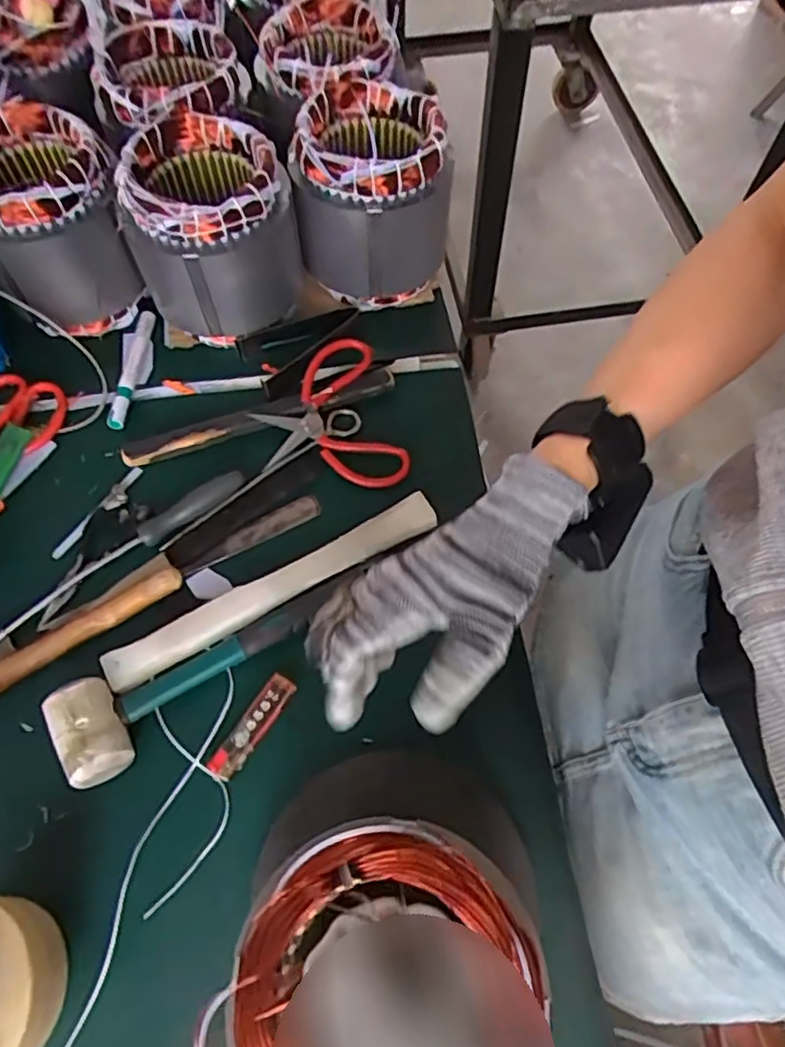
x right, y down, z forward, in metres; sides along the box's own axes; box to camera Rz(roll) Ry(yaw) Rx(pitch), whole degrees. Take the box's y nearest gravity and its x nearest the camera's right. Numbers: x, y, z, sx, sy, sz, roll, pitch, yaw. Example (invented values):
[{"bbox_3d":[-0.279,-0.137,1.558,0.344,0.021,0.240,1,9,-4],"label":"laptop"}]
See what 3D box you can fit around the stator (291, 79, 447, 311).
[{"bbox_3d":[-0.018,-0.327,0.644,0.143,0.149,0.155,1,64,1],"label":"stator"}]

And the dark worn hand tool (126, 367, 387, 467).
[{"bbox_3d":[-0.124,-0.105,0.621,0.264,0.012,0.028,-20,65,-10],"label":"dark worn hand tool"}]

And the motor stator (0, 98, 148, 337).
[{"bbox_3d":[-0.314,-0.276,0.615,0.127,0.172,0.127,-17,65,-8],"label":"motor stator"}]

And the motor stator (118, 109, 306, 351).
[{"bbox_3d":[-0.171,-0.279,0.616,0.152,0.156,0.148,-21,66,-10],"label":"motor stator"}]

